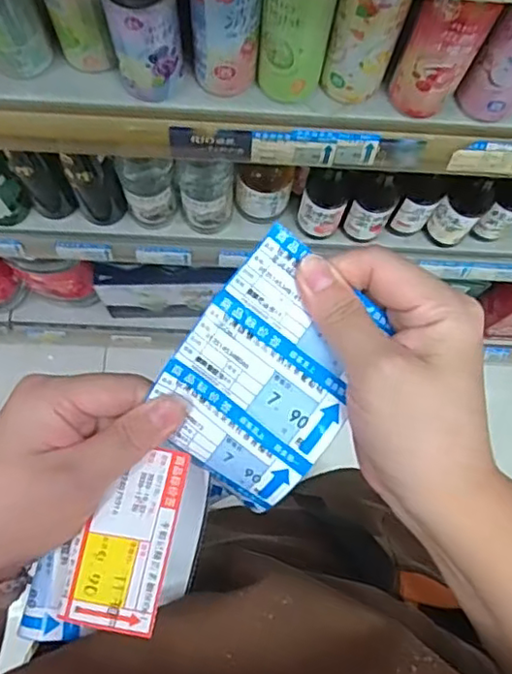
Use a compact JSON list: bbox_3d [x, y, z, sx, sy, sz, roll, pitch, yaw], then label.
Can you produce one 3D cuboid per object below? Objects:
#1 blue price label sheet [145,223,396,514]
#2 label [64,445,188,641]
[{"bbox_3d":[0.004,0.019,0.282,0.078,0.014,0.110,38,100,3],"label":"blue price label sheet"},{"bbox_3d":[-0.057,0.088,0.278,0.040,0.005,0.079,8,63,8],"label":"label"}]

